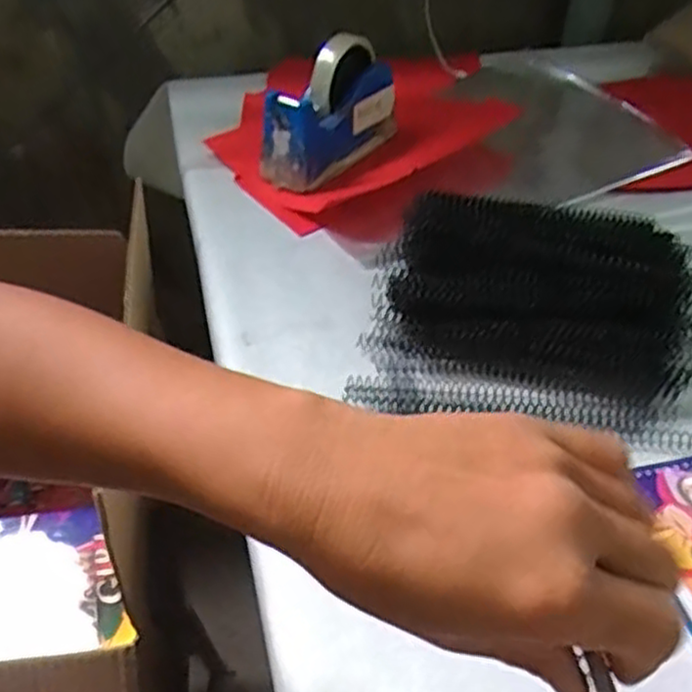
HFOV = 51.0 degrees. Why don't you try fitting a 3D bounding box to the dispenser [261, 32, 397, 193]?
[{"bbox_3d":[-0.015,-0.235,0.721,0.065,0.101,0.155,26,49,22],"label":"dispenser"}]

